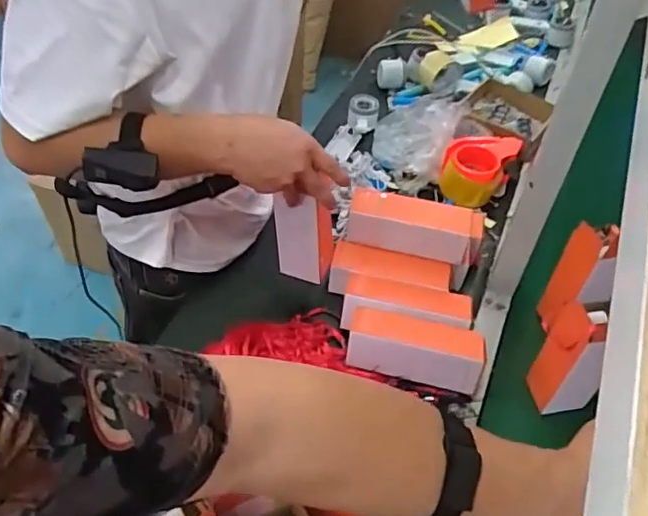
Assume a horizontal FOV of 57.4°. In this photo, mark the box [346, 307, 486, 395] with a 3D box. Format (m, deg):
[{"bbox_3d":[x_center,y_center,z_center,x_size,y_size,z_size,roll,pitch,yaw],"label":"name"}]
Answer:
[{"bbox_3d":[0.126,0.120,0.814,0.182,0.070,0.076,12,50,7],"label":"box"}]

